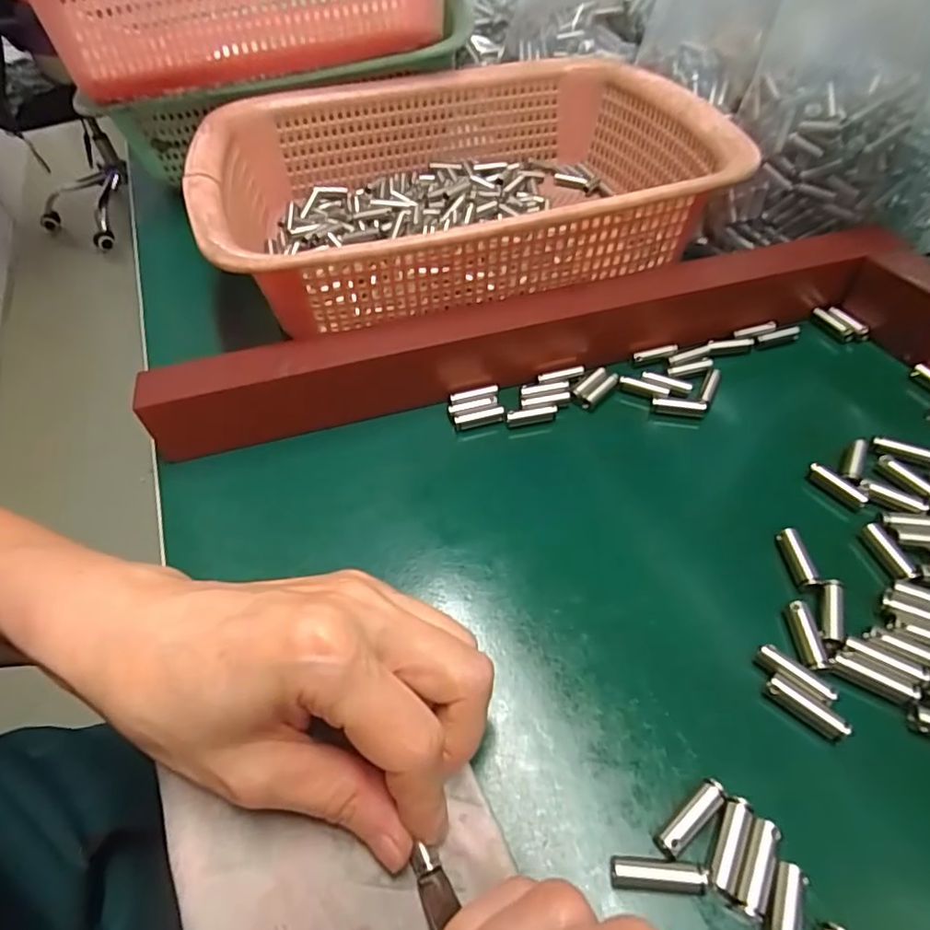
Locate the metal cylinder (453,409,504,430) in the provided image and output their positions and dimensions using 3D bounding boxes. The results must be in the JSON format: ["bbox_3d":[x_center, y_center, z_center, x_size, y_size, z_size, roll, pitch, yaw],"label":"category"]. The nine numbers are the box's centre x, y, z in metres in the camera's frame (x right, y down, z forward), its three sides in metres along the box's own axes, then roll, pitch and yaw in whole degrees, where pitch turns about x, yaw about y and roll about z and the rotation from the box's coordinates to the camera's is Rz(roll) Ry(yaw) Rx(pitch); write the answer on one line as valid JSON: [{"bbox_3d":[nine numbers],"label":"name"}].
[{"bbox_3d":[0.007,-0.023,0.279,0.025,0.006,0.007,-11,52,-4],"label":"metal cylinder"}]

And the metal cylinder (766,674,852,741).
[{"bbox_3d":[0.111,0.079,0.183,0.007,0.005,0.024,-39,58,-24],"label":"metal cylinder"}]

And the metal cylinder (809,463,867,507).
[{"bbox_3d":[0.158,0.008,0.240,0.007,0.005,0.024,-38,58,-23],"label":"metal cylinder"}]

